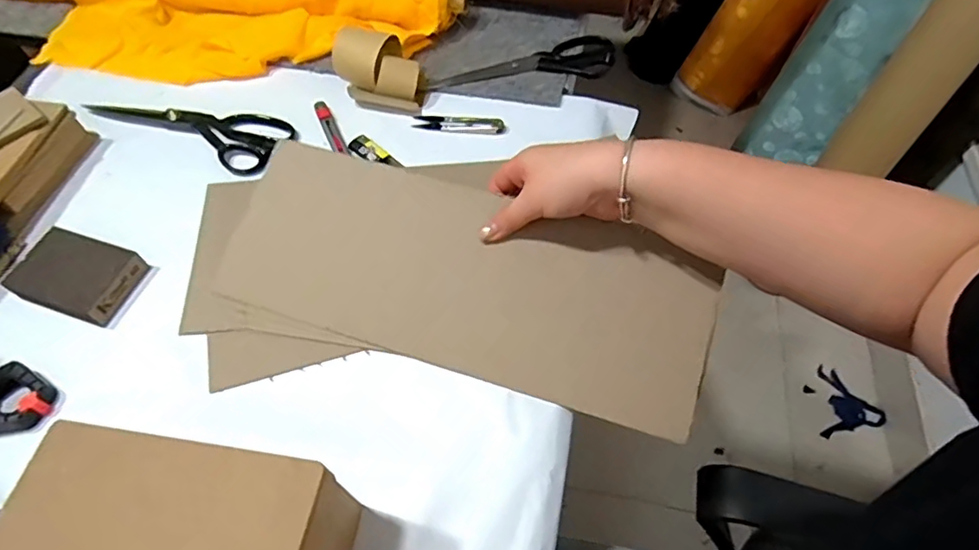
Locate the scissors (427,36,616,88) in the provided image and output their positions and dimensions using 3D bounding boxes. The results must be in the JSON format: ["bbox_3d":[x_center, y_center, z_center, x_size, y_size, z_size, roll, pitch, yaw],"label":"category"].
[{"bbox_3d":[0.042,-0.256,0.666,0.219,0.013,0.074,-6,57,-3],"label":"scissors"}]

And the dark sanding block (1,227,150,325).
[{"bbox_3d":[-0.378,-0.001,0.511,0.105,0.024,0.070,15,59,11],"label":"dark sanding block"}]

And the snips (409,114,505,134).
[{"bbox_3d":[-0.034,-0.168,0.623,0.101,0.013,0.022,11,58,8],"label":"snips"}]

